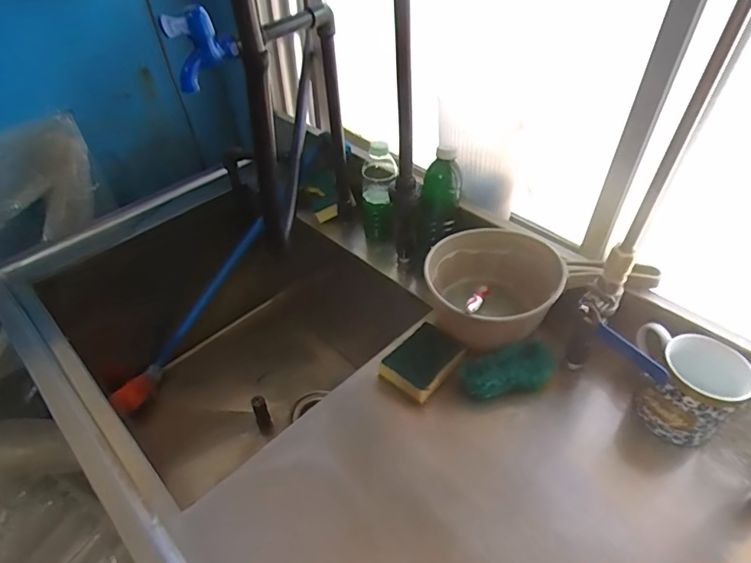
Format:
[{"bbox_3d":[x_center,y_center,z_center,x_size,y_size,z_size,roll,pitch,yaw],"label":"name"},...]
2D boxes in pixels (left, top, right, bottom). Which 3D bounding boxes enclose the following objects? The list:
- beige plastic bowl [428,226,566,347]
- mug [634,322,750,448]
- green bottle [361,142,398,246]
[{"bbox_3d":[0.153,0.029,0.654,0.170,0.139,0.159,13,46,14],"label":"beige plastic bowl"},{"bbox_3d":[0.347,0.116,0.543,0.117,0.092,0.091,29,52,28],"label":"mug"},{"bbox_3d":[0.009,-0.132,0.774,0.055,0.173,0.065,-7,44,-6],"label":"green bottle"}]

